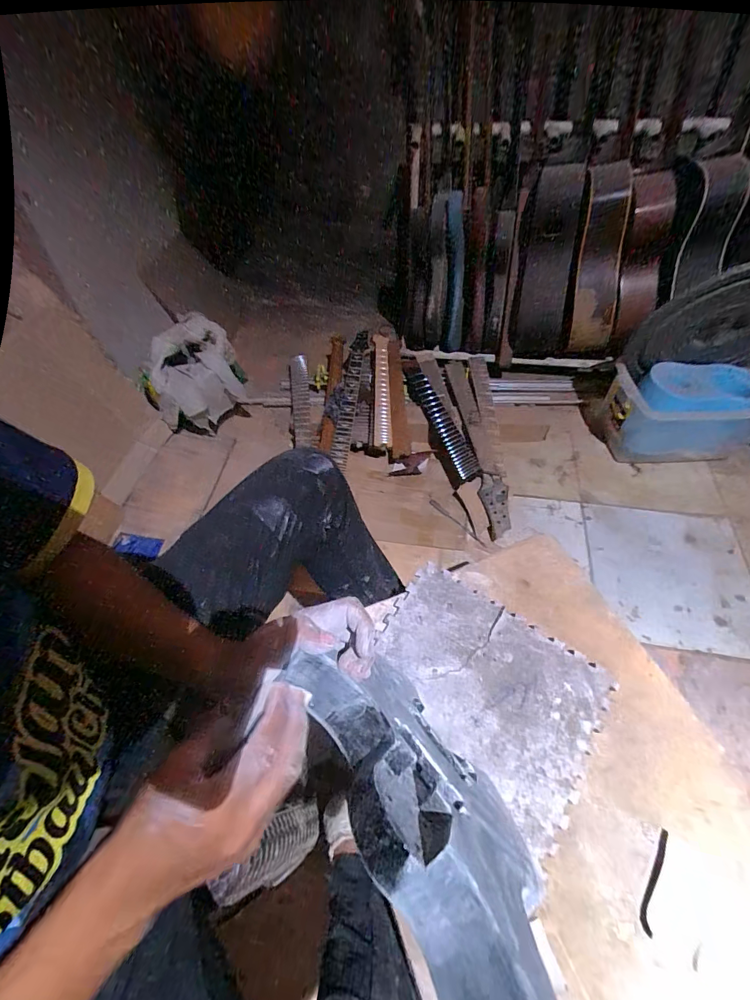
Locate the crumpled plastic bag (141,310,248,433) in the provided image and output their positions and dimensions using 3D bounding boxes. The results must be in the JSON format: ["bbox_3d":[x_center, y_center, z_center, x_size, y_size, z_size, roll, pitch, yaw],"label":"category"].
[{"bbox_3d":[-0.594,-0.393,1.269,0.308,0.268,0.212,-28,60,-13],"label":"crumpled plastic bag"}]

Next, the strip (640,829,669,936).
[{"bbox_3d":[0.310,0.420,0.423,0.013,0.004,0.097,28,63,21],"label":"strip"}]

